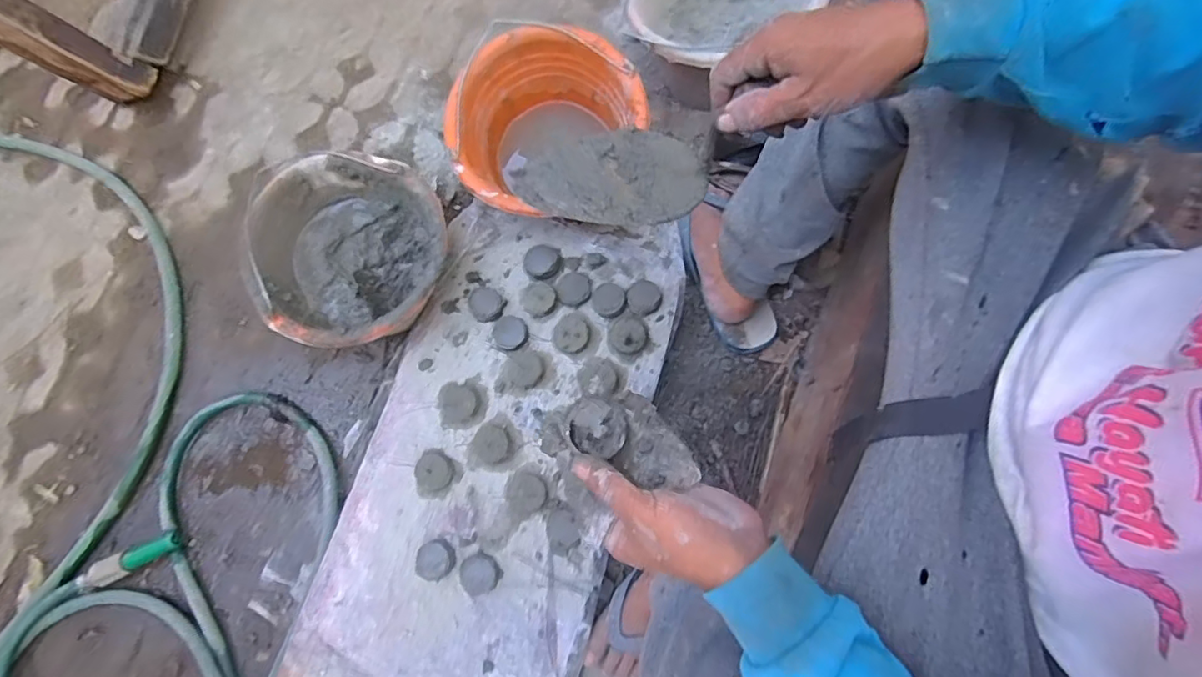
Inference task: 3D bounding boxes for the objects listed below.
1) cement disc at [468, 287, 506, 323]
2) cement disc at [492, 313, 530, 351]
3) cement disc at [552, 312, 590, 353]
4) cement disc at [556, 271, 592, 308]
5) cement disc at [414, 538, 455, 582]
[{"bbox_3d":[-0.150,-0.044,0.734,0.044,0.016,0.046,-1,76,5],"label":"cement disc"},{"bbox_3d":[-0.115,-0.007,0.724,0.042,0.016,0.045,-1,76,5],"label":"cement disc"},{"bbox_3d":[-0.036,-0.009,0.714,0.044,0.018,0.051,14,78,9],"label":"cement disc"},{"bbox_3d":[-0.035,-0.065,0.733,0.047,0.008,0.046,-1,76,5],"label":"cement disc"},{"bbox_3d":[-0.195,0.260,0.665,0.042,0.027,0.043,-1,76,5],"label":"cement disc"}]

